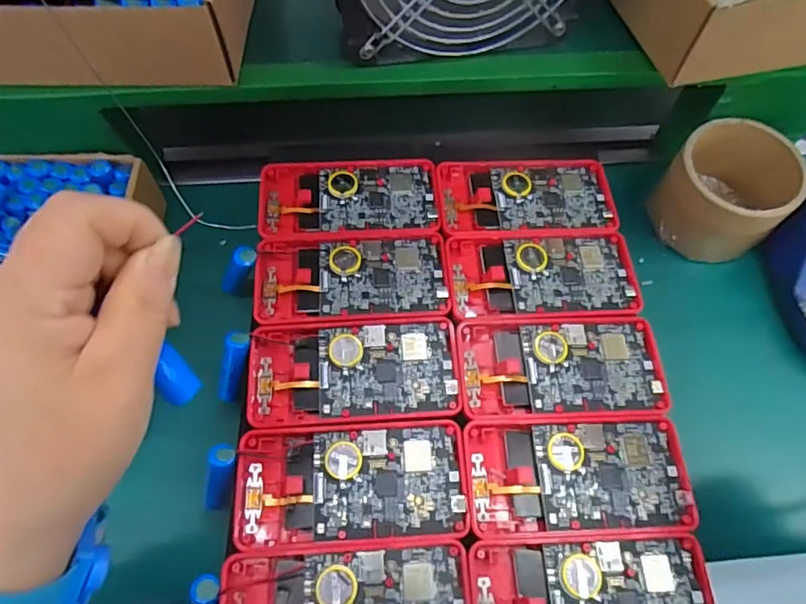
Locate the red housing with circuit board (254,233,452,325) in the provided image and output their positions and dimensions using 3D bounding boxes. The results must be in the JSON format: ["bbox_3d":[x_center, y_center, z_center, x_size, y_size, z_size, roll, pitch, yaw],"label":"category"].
[{"bbox_3d":[-0.032,-0.015,0.350,0.121,0.009,0.060,-3,64,-4],"label":"red housing with circuit board"}]

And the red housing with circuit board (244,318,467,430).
[{"bbox_3d":[-0.029,0.041,0.321,0.121,0.010,0.060,-2,64,-4],"label":"red housing with circuit board"}]

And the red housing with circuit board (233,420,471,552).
[{"bbox_3d":[-0.027,0.099,0.294,0.121,0.012,0.062,-2,64,-3],"label":"red housing with circuit board"}]

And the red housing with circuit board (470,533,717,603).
[{"bbox_3d":[0.097,0.151,0.269,0.122,0.006,0.062,0,64,-3],"label":"red housing with circuit board"}]

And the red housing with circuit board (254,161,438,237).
[{"bbox_3d":[-0.038,-0.074,0.378,0.121,0.009,0.064,-2,64,-4],"label":"red housing with circuit board"}]

